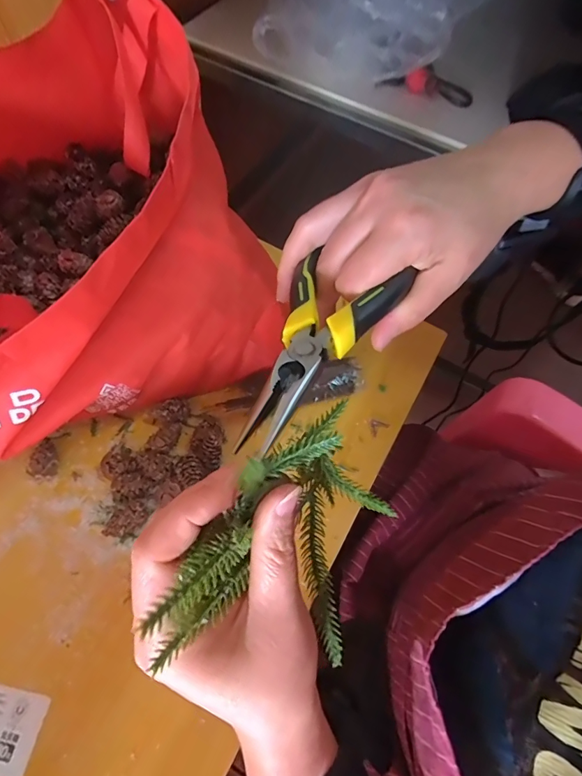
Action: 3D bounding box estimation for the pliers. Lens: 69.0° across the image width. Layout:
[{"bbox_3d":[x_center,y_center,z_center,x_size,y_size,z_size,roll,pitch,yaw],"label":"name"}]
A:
[{"bbox_3d":[0.007,-0.022,0.199,0.055,0.022,0.116,29,62,10],"label":"pliers"}]

